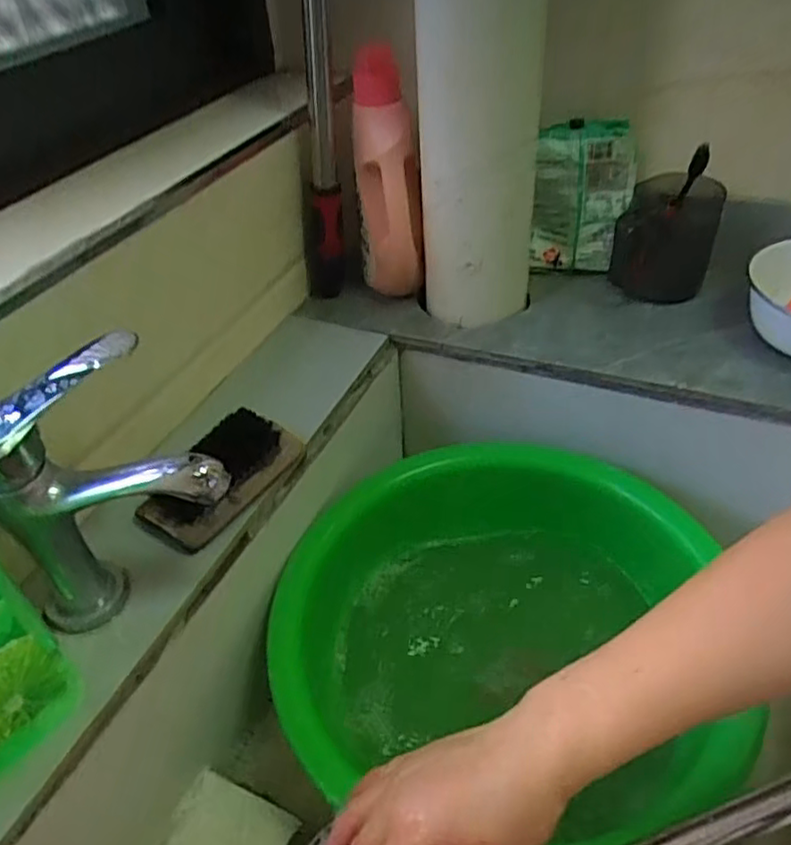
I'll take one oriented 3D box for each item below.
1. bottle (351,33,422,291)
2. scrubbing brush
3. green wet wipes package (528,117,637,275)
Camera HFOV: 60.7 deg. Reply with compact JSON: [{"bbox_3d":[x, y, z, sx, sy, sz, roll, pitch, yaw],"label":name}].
[{"bbox_3d":[-0.007,-0.227,0.650,0.060,0.229,0.054,-5,41,0],"label":"bottle"},{"bbox_3d":[-0.134,0.042,0.527,0.059,0.044,0.128,22,47,27],"label":"scrubbing brush"},{"bbox_3d":[0.195,-0.234,0.712,0.107,0.141,0.039,3,41,9],"label":"green wet wipes package"}]

